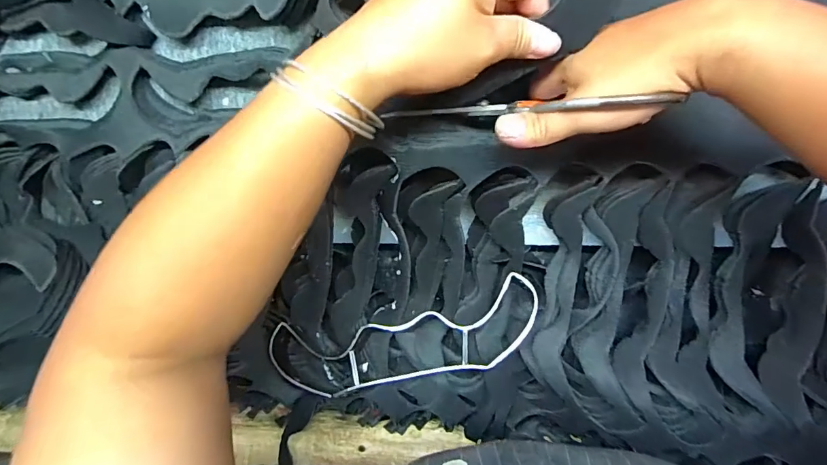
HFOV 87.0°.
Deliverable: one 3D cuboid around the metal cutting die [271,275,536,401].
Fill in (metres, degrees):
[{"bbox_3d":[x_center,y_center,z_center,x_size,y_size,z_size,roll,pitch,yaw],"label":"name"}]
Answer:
[{"bbox_3d":[-0.014,0.097,0.376,0.247,0.038,0.069,-14,91,8],"label":"metal cutting die"}]

